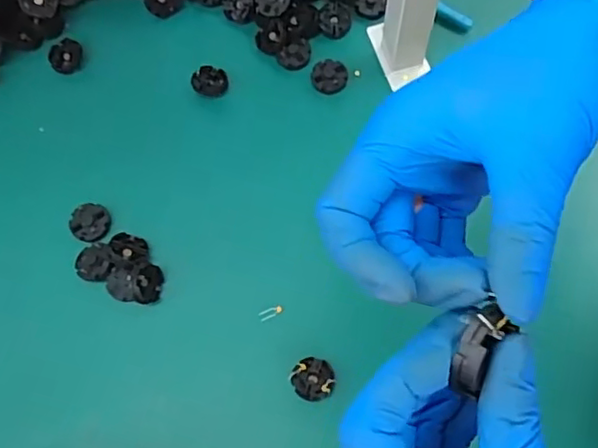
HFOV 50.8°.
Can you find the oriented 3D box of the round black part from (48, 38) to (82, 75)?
[{"bbox_3d":[-0.212,-0.154,0.574,0.030,0.010,0.032,0,68,0],"label":"round black part"}]

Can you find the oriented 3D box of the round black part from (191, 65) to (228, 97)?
[{"bbox_3d":[-0.080,-0.128,0.565,0.031,0.015,0.027,-13,68,-5],"label":"round black part"}]

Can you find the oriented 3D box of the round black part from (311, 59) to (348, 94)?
[{"bbox_3d":[0.027,-0.132,0.563,0.032,0.012,0.033,0,68,0],"label":"round black part"}]

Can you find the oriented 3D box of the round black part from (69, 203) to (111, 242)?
[{"bbox_3d":[-0.172,0.000,0.520,0.032,0.012,0.031,0,68,0],"label":"round black part"}]

